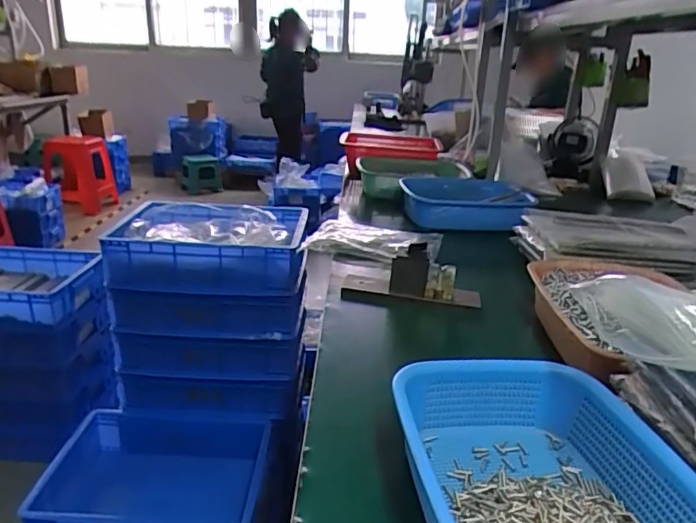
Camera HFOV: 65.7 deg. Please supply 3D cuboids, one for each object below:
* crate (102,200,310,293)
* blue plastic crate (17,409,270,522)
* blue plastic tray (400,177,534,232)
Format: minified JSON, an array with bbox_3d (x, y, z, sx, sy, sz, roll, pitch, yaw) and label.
[{"bbox_3d":[-0.312,-0.043,1.280,0.417,0.119,0.312,2,21,-1],"label":"crate"},{"bbox_3d":[-0.392,0.475,1.124,0.411,0.173,0.316,2,21,0],"label":"blue plastic crate"},{"bbox_3d":[0.266,-0.129,1.237,0.283,0.071,0.253,3,21,2],"label":"blue plastic tray"}]

